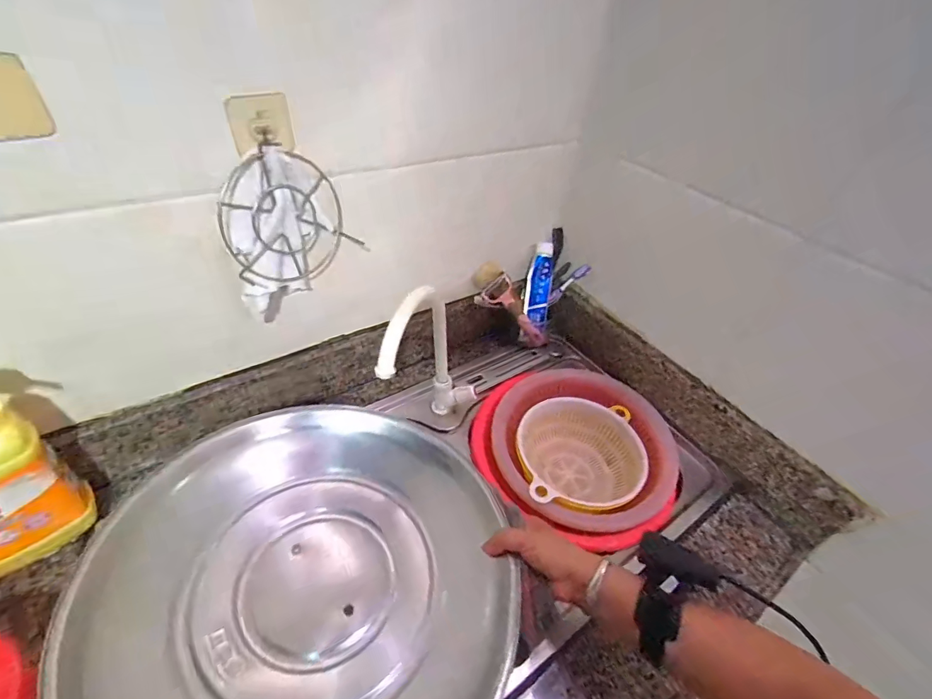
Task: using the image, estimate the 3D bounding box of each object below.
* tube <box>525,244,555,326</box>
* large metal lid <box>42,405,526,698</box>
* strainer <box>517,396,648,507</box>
[{"bbox_3d":[0.142,-0.125,0.830,0.048,0.157,0.022,4,14,-3],"label":"tube"},{"bbox_3d":[-0.150,0.232,0.443,0.384,0.074,0.389,9,43,-9],"label":"large metal lid"},{"bbox_3d":[0.181,0.191,0.705,0.193,0.097,0.209,24,45,18],"label":"strainer"}]

